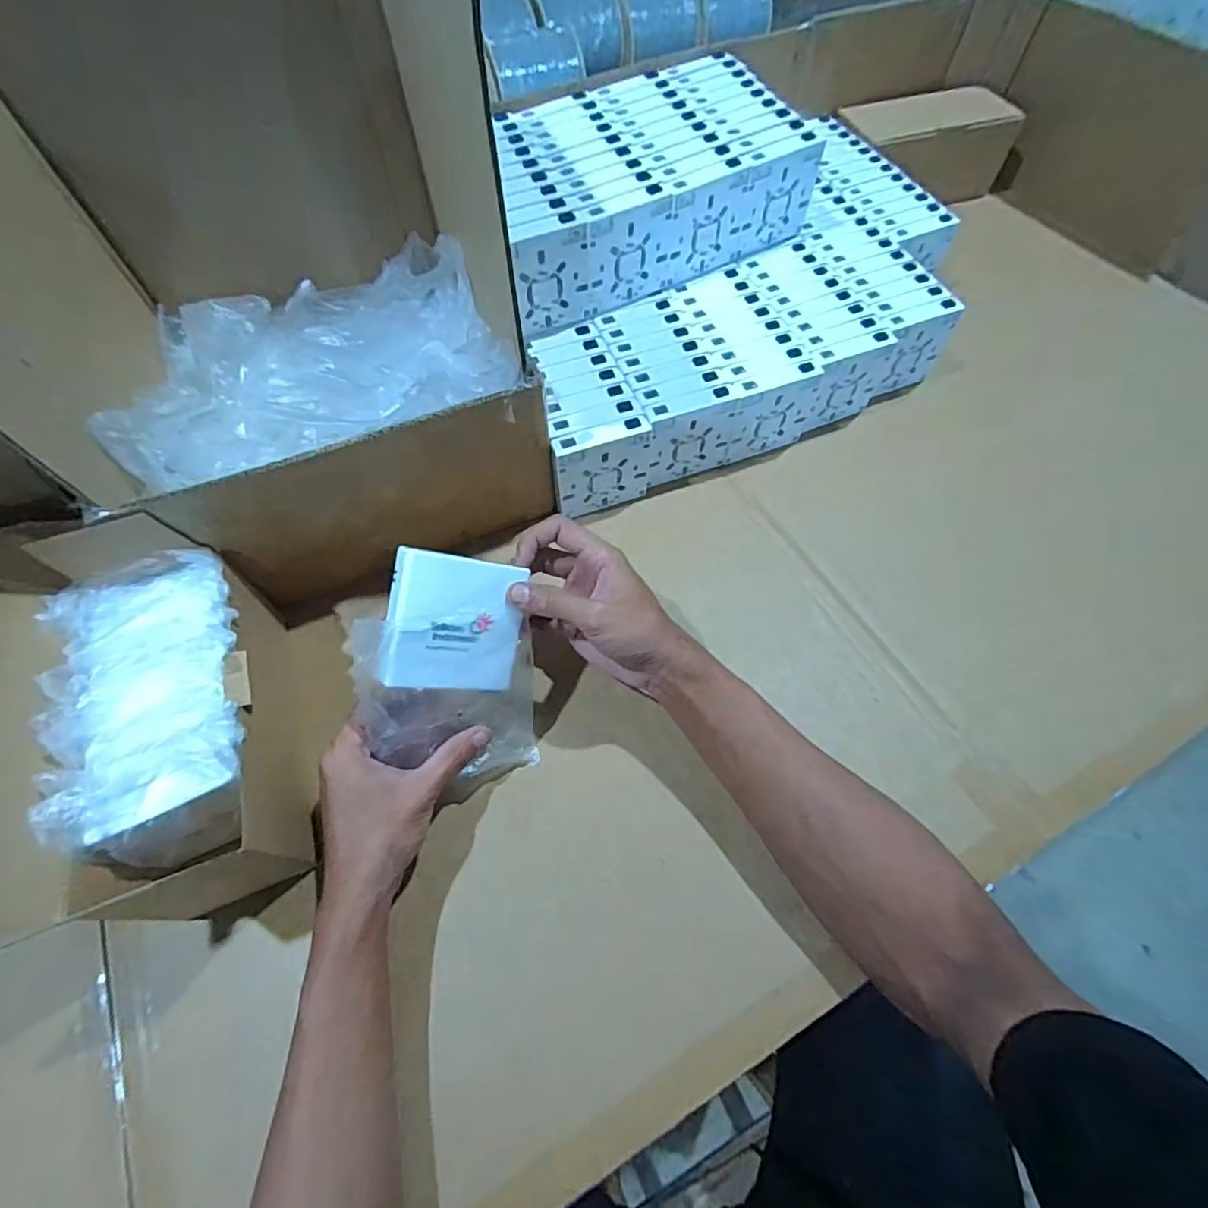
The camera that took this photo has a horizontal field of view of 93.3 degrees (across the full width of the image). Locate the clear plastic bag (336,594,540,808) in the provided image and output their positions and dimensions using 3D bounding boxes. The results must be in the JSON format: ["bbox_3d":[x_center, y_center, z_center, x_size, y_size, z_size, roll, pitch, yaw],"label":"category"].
[{"bbox_3d":[-0.101,0.067,0.387,0.118,0.157,0.022,-12,26,-30],"label":"clear plastic bag"}]

